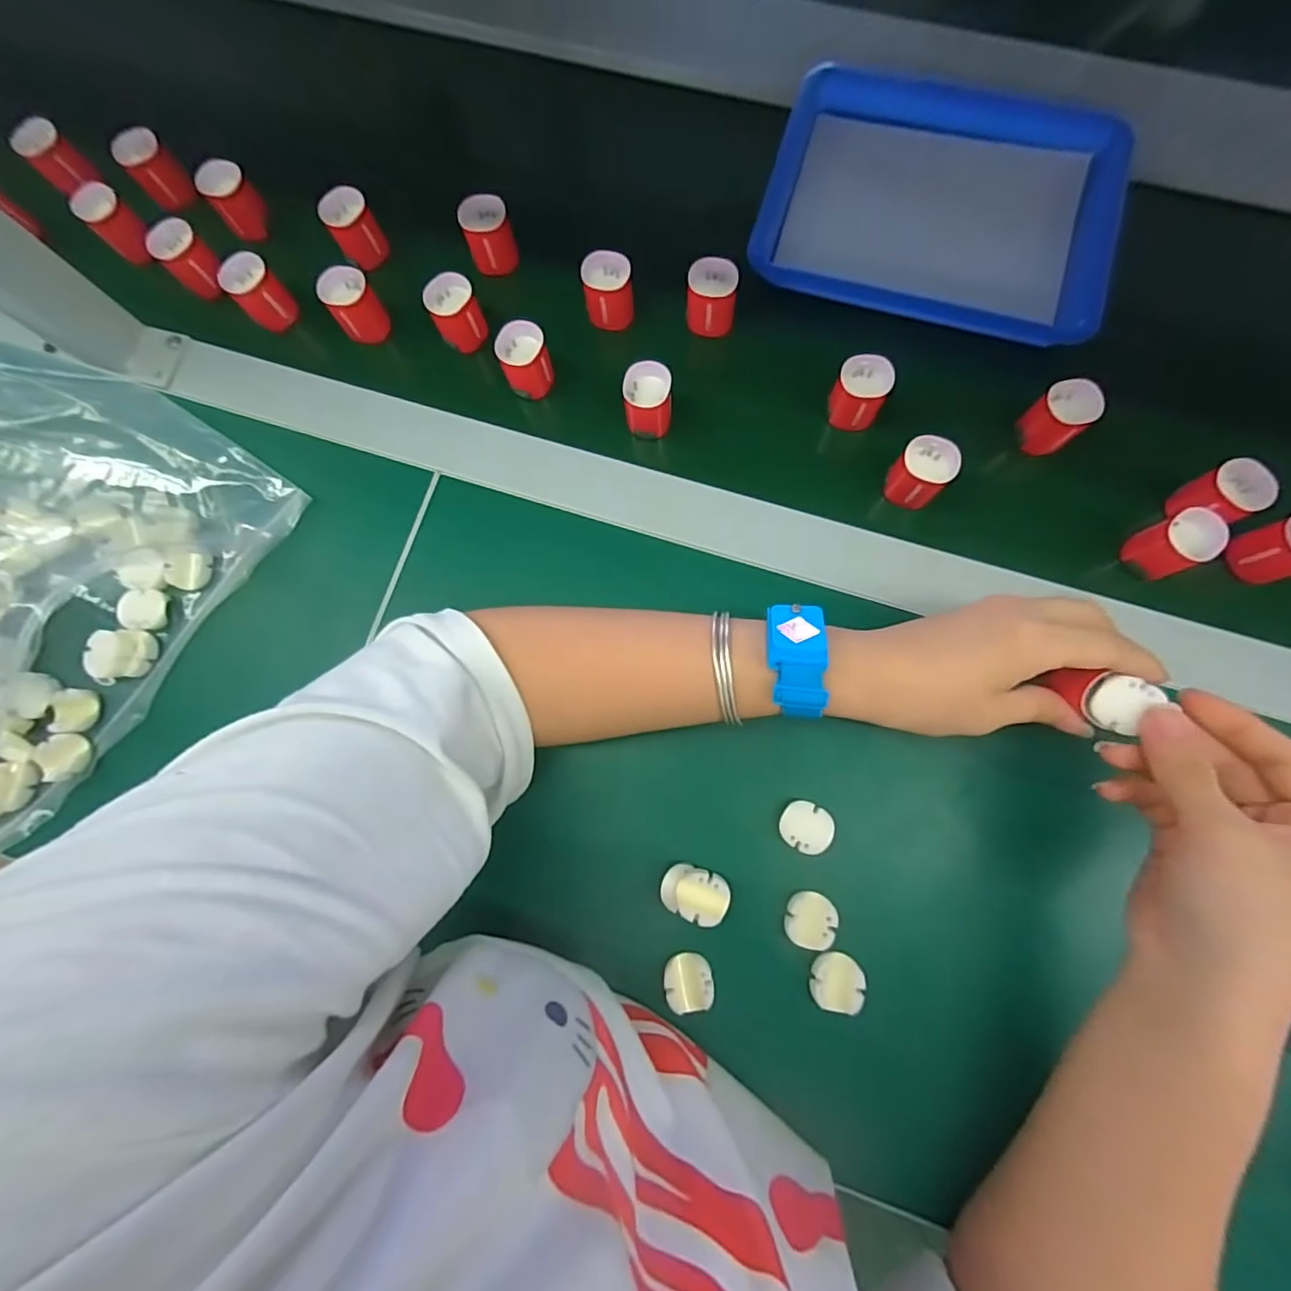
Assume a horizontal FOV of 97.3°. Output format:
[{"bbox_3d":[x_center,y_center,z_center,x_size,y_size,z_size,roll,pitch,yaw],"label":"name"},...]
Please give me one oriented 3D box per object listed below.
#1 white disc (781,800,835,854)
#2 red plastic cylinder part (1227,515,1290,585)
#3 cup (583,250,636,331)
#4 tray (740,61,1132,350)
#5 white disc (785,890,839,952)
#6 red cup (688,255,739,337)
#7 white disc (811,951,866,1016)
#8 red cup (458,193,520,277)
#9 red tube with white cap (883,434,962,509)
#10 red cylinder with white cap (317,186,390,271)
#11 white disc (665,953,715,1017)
[{"bbox_3d":[0.087,0.098,0.305,0.028,0.004,0.024,26,84,8],"label":"white disc"},{"bbox_3d":[0.355,-0.054,0.315,0.030,0.032,0.030,-18,80,0],"label":"red plastic cylinder part"},{"bbox_3d":[-0.023,-0.229,0.368,0.029,0.028,0.034,-2,80,3],"label":"cup"},{"bbox_3d":[0.197,-0.302,0.380,0.214,0.030,0.186,17,82,6],"label":"tray"},{"bbox_3d":[0.087,0.145,0.298,0.025,0.004,0.028,18,83,7],"label":"white disc"},{"bbox_3d":[0.043,-0.222,0.366,0.031,0.038,0.031,-1,80,3],"label":"red cup"},{"bbox_3d":[0.099,0.173,0.291,0.026,0.005,0.027,-1,82,4],"label":"white disc"},{"bbox_3d":[-0.103,-0.272,0.380,0.030,0.040,0.024,-18,80,0],"label":"red cup"},{"bbox_3d":[0.162,-0.102,0.336,0.032,0.031,0.032,-41,81,-4],"label":"red tube with white cap"},{"bbox_3d":[-0.197,-0.283,0.387,0.030,0.034,0.031,-32,80,-2],"label":"red cylinder with white cap"},{"bbox_3d":[0.023,0.176,0.296,0.024,0.004,0.026,-1,82,4],"label":"white disc"}]

